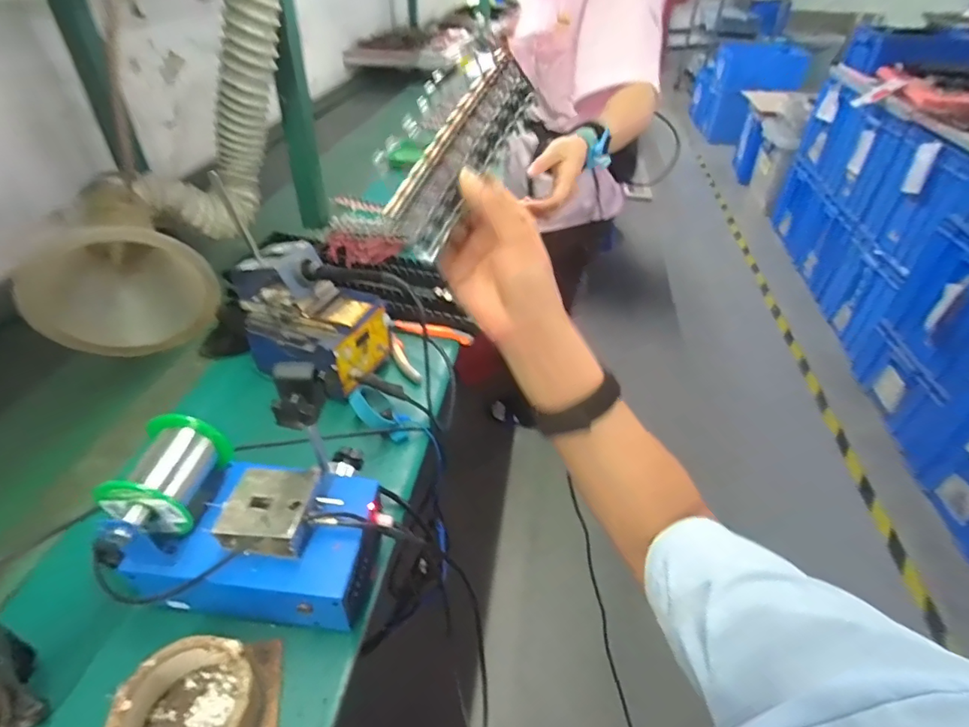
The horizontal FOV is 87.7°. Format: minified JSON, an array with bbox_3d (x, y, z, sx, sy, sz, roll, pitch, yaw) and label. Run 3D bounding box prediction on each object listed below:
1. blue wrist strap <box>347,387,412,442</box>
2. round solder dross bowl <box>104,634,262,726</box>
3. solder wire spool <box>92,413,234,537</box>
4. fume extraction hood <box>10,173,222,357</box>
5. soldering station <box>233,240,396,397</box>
[{"bbox_3d":[-0.125,0.061,0.601,0.084,0.018,0.040,36,45,-4],"label":"blue wrist strap"},{"bbox_3d":[-0.212,0.253,0.366,0.086,0.049,0.086,1,41,-1],"label":"round solder dross bowl"},{"bbox_3d":[-0.259,0.095,0.422,0.063,0.069,0.088,5,41,4],"label":"solder wire spool"},{"bbox_3d":[-0.428,-0.115,0.602,0.172,0.141,0.173,-20,46,-23],"label":"fume extraction hood"},{"bbox_3d":[-0.219,-0.067,0.638,0.165,0.141,0.121,20,45,20],"label":"soldering station"}]

